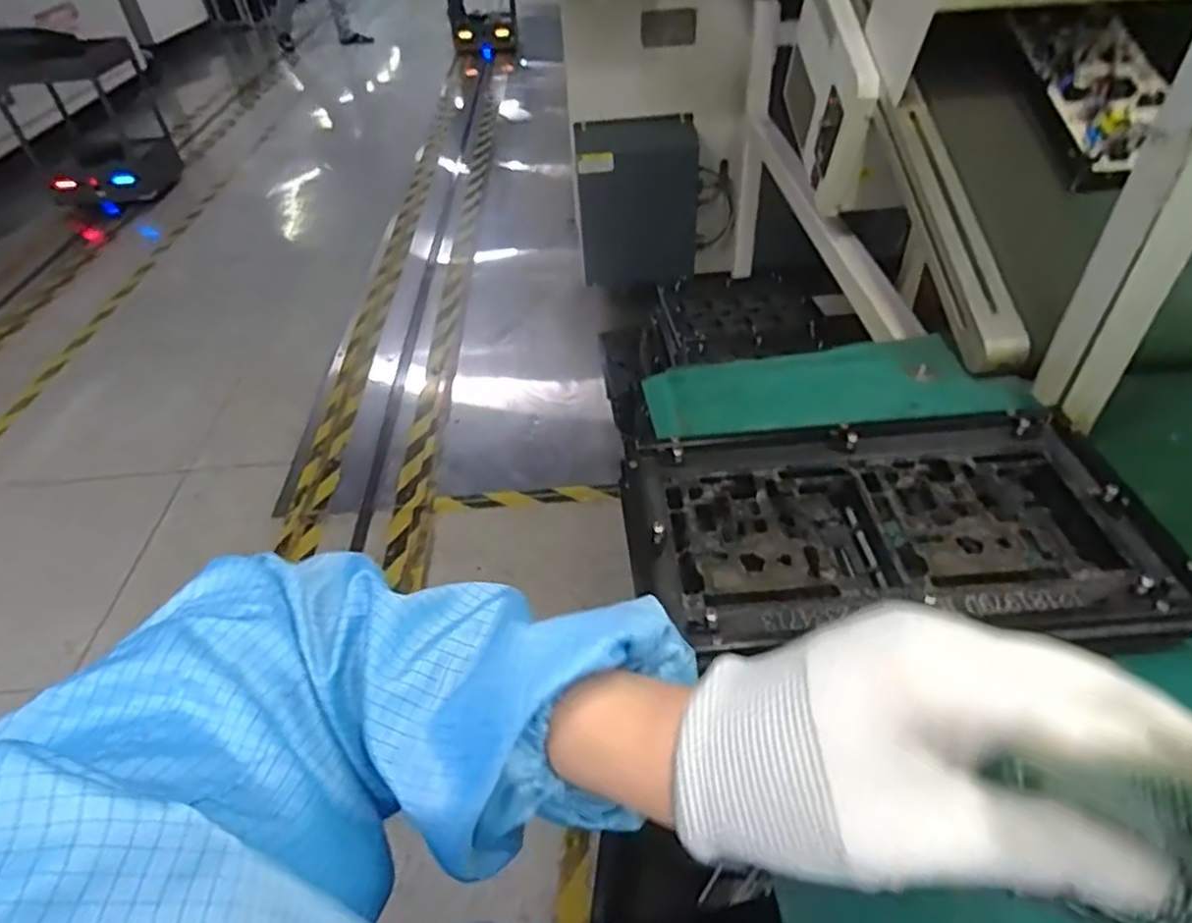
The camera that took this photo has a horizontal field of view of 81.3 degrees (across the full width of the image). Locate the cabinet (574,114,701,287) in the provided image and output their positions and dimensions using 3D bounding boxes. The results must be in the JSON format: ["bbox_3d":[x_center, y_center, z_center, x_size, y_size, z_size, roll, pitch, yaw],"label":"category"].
[{"bbox_3d":[0.108,-0.663,1.839,0.296,0.428,0.160,-3,43,0],"label":"cabinet"}]

